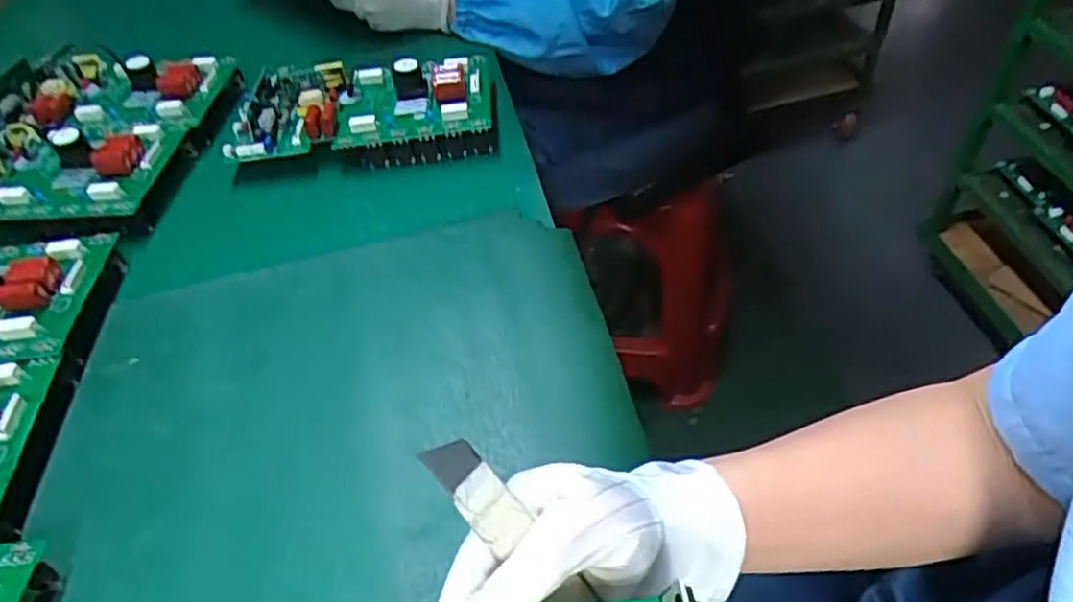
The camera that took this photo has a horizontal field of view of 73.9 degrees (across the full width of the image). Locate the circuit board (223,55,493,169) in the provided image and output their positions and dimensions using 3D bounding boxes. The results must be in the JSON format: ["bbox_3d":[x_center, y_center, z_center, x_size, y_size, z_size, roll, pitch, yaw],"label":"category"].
[{"bbox_3d":[-0.149,-0.169,0.625,0.221,0.049,0.112,-5,46,2],"label":"circuit board"}]

